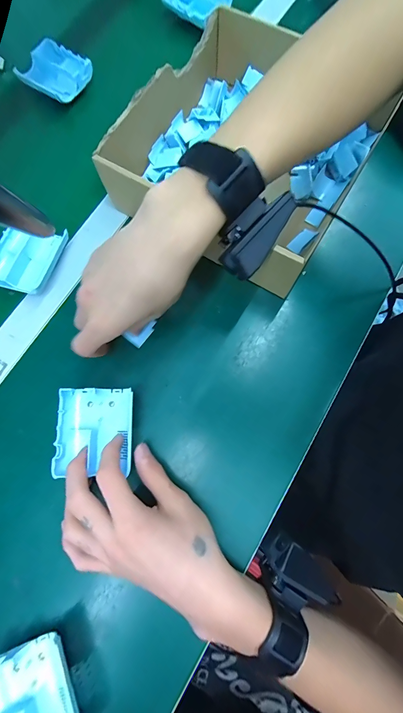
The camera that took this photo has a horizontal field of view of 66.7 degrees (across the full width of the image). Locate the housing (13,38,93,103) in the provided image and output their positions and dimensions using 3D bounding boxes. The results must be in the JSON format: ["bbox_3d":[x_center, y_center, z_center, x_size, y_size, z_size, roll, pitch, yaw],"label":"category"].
[{"bbox_3d":[-0.189,-0.368,0.398,0.078,0.017,0.071,32,81,6],"label":"housing"}]

